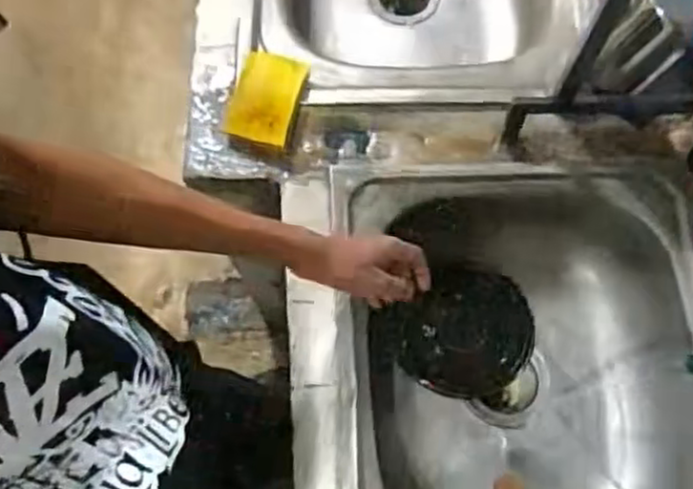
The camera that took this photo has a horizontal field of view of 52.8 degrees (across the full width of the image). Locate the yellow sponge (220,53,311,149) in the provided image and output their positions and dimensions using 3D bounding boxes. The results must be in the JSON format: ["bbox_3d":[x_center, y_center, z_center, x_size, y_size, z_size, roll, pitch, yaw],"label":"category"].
[{"bbox_3d":[-0.092,-0.165,0.809,0.074,0.042,0.118,13,70,4],"label":"yellow sponge"}]

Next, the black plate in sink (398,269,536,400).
[{"bbox_3d":[0.137,0.102,0.805,0.143,0.020,0.143,-1,82,8],"label":"black plate in sink"}]

